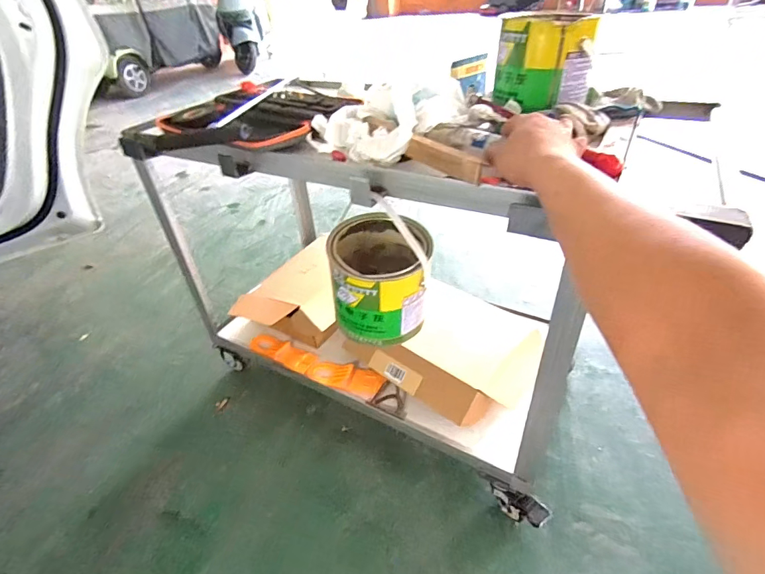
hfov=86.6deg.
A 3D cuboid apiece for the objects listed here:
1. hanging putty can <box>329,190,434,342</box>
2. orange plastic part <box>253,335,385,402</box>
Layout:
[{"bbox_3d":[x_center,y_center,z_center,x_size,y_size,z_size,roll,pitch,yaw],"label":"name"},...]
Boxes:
[{"bbox_3d":[-0.001,-0.022,0.664,0.152,0.183,0.164,-3,40,3],"label":"hanging putty can"},{"bbox_3d":[-0.181,0.195,1.043,0.396,0.027,0.072,15,44,24],"label":"orange plastic part"}]

